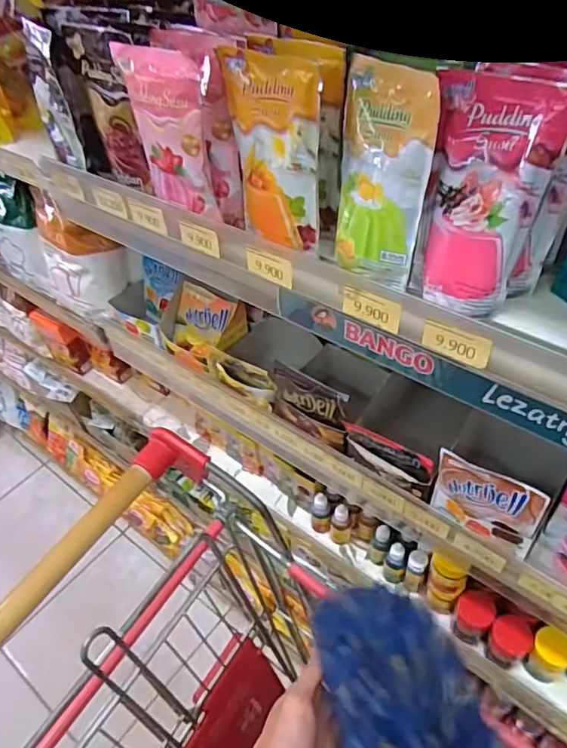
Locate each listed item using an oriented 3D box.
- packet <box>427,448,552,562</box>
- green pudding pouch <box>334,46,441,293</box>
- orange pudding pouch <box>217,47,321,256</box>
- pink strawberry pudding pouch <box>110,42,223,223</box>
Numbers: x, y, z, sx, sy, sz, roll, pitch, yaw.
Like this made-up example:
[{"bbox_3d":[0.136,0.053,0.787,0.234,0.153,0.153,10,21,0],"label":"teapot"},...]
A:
[{"bbox_3d":[0.188,0.122,0.518,0.097,0.083,0.019,27,54,29],"label":"packet"},{"bbox_3d":[0.069,-0.153,0.435,0.052,0.147,0.093,-25,48,-17],"label":"green pudding pouch"},{"bbox_3d":[-0.008,-0.183,0.465,0.028,0.150,0.084,-33,51,-24],"label":"orange pudding pouch"},{"bbox_3d":[-0.100,-0.211,0.488,0.024,0.129,0.084,-38,53,-27],"label":"pink strawberry pudding pouch"}]

